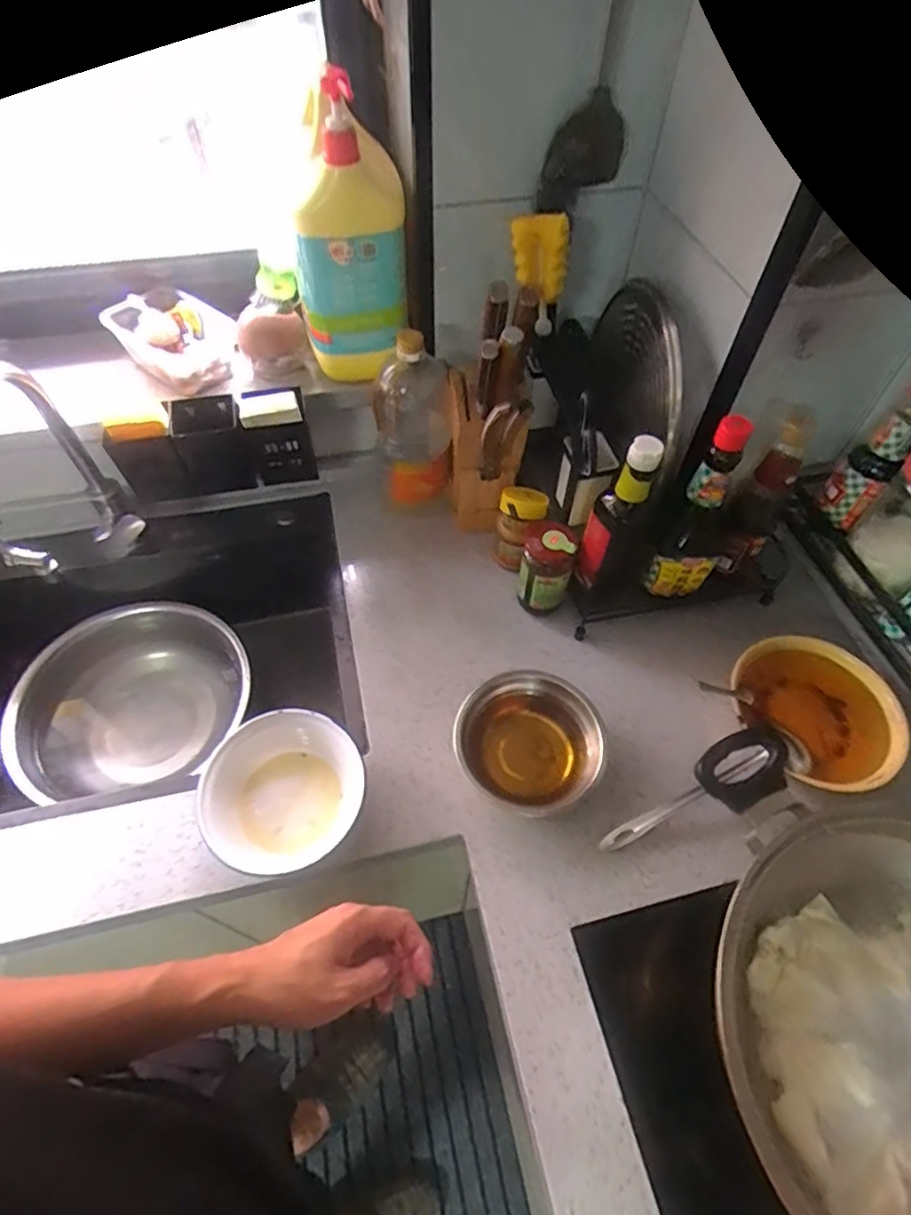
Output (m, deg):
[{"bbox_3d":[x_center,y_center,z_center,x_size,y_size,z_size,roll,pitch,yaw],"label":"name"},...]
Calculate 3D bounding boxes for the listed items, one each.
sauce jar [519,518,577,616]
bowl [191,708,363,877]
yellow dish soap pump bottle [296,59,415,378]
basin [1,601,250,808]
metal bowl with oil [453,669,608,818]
[{"bbox_3d":[0.118,-0.048,0.808,0.066,0.123,0.072,0,55,-1],"label":"sauce jar"},{"bbox_3d":[-0.188,0.197,0.673,0.161,0.061,0.153,0,55,-1],"label":"bowl"},{"bbox_3d":[-0.122,-0.416,0.715,0.137,0.293,0.120,-10,56,-8],"label":"yellow dish soap pump bottle"},{"bbox_3d":[-0.471,0.138,0.925,0.321,0.118,0.260,-15,57,-11],"label":"basin"},{"bbox_3d":[0.087,0.155,0.708,0.151,0.068,0.157,0,55,-1],"label":"metal bowl with oil"}]

